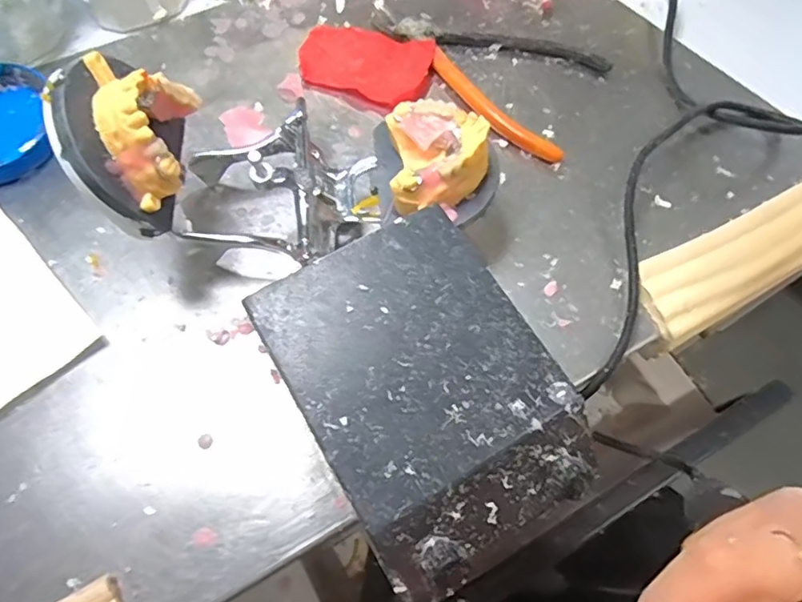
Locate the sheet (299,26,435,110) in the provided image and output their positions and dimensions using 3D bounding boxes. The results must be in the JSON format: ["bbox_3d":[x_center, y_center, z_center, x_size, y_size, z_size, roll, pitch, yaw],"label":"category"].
[{"bbox_3d":[-0.024,-0.149,0.359,0.077,0.009,0.053,23,67,7],"label":"sheet"}]

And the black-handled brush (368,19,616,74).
[{"bbox_3d":[0.060,-0.168,0.372,0.147,0.010,0.021,8,66,0],"label":"black-handled brush"}]

